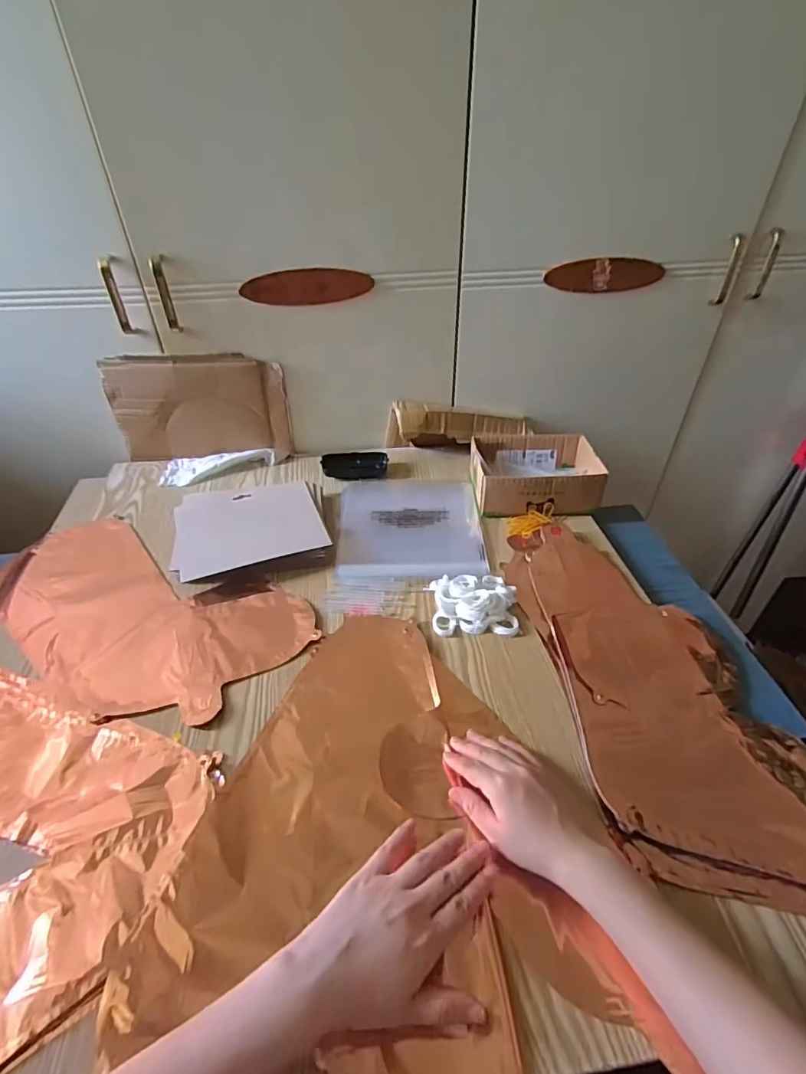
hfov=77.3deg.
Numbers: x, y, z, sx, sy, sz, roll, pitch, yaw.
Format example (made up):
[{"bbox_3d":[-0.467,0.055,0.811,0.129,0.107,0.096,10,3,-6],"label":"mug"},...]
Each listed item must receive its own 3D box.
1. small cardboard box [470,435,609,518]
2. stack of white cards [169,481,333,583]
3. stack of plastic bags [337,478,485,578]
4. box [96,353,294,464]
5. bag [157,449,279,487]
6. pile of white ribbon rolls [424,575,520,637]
[{"bbox_3d":[0.201,-0.097,0.775,0.185,0.064,0.141,-1,40,-1],"label":"small cardboard box"},{"bbox_3d":[-0.211,-0.016,0.708,0.200,0.029,0.166,-10,42,-12],"label":"stack of white cards"},{"bbox_3d":[0.011,-0.023,0.744,0.201,0.014,0.229,-1,40,-1],"label":"stack of plastic bags"},{"bbox_3d":[-0.330,-0.216,0.835,0.275,0.170,0.052,-1,40,-1],"label":"box"},{"bbox_3d":[-0.312,-0.127,0.853,0.184,0.022,0.067,-12,42,-14],"label":"bag"},{"bbox_3d":[0.087,0.076,0.620,0.103,0.028,0.089,0,40,0],"label":"pile of white ribbon rolls"}]

